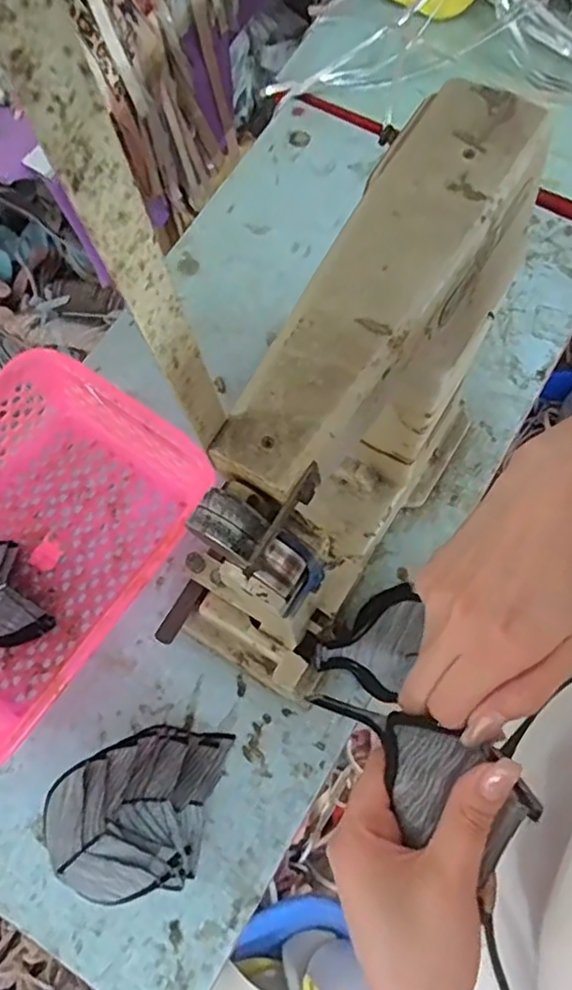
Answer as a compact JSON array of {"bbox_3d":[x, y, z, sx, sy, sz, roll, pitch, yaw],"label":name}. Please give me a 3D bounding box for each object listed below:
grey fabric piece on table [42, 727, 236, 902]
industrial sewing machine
[{"bbox_3d":[-0.138,0.278,0.562,0.131,0.112,0.137,13,73,5],"label":"grey fabric piece on table"},{"bbox_3d":[0.047,-0.021,0.500,0.113,0.394,0.347,31,75,11],"label":"industrial sewing machine"}]

